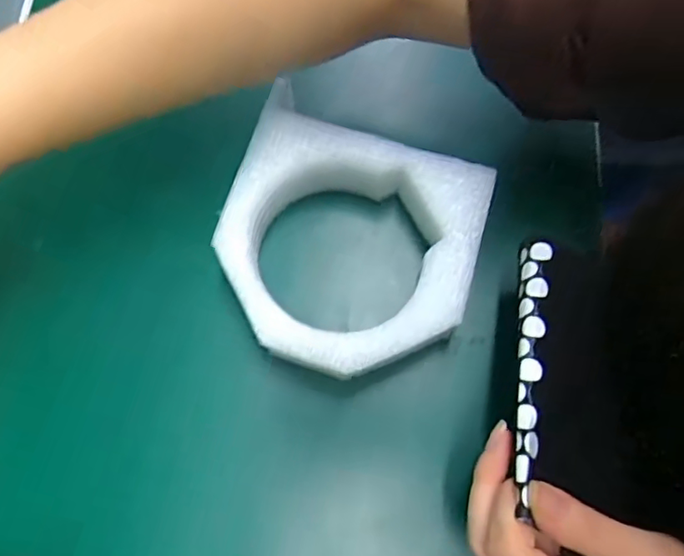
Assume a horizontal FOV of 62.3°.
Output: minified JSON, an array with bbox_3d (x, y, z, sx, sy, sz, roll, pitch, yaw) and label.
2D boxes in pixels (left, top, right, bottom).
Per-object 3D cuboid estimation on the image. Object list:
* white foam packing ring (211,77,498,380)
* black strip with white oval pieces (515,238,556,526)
[{"bbox_3d":[0.003,-0.019,0.274,0.125,0.024,0.125,0,73,1],"label":"white foam packing ring"},{"bbox_3d":[0.075,0.031,0.225,0.012,0.007,0.114,12,58,5],"label":"black strip with white oval pieces"}]

